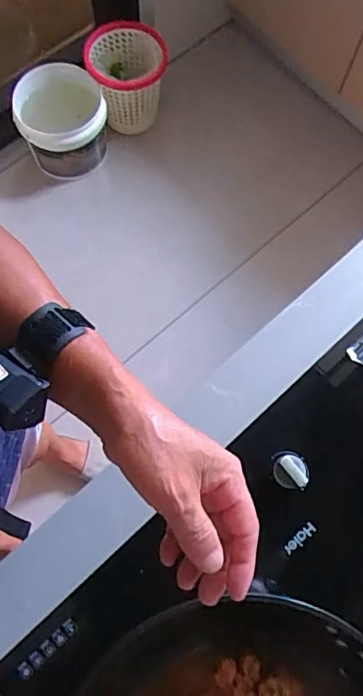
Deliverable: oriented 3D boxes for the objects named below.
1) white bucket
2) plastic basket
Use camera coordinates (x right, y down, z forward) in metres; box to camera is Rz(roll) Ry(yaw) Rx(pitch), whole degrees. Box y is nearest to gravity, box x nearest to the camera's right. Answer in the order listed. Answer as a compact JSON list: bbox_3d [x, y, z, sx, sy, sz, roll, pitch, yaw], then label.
[{"bbox_3d":[-0.381,-0.739,1.668,0.262,0.247,0.319,-6,73,-4],"label":"white bucket"},{"bbox_3d":[-0.180,-0.859,1.697,0.243,0.322,0.263,-6,73,-4],"label":"plastic basket"}]

